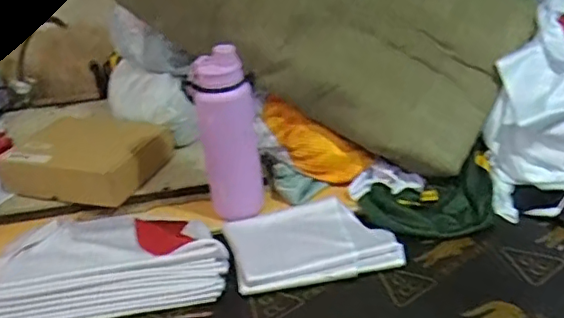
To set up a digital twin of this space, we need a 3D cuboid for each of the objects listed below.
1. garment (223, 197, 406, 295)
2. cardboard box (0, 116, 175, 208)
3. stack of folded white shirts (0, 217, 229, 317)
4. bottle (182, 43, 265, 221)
[{"bbox_3d":[0.049,0.128,0.952,0.262,0.032,0.181,-10,29,-8],"label":"garment"},{"bbox_3d":[-0.382,0.003,1.151,0.282,0.096,0.202,5,30,19],"label":"cardboard box"},{"bbox_3d":[-0.276,0.148,0.917,0.365,0.042,0.249,-9,28,-6],"label":"stack of folded white shirts"},{"bbox_3d":[-0.095,-0.038,0.977,0.097,0.283,0.083,12,33,30],"label":"bottle"}]

